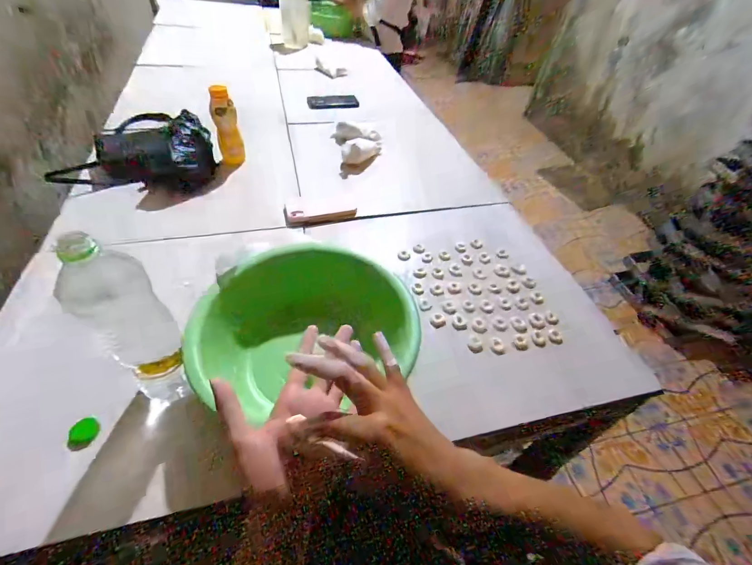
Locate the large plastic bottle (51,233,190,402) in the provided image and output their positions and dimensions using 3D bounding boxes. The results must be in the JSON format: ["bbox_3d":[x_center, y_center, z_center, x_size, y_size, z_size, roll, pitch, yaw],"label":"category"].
[{"bbox_3d":[-0.282,0.067,0.425,0.079,0.228,0.077,-27,56,-26],"label":"large plastic bottle"}]

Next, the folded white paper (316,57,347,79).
[{"bbox_3d":[-0.178,-0.838,1.392,0.128,0.047,0.053,4,47,-3],"label":"folded white paper"}]

